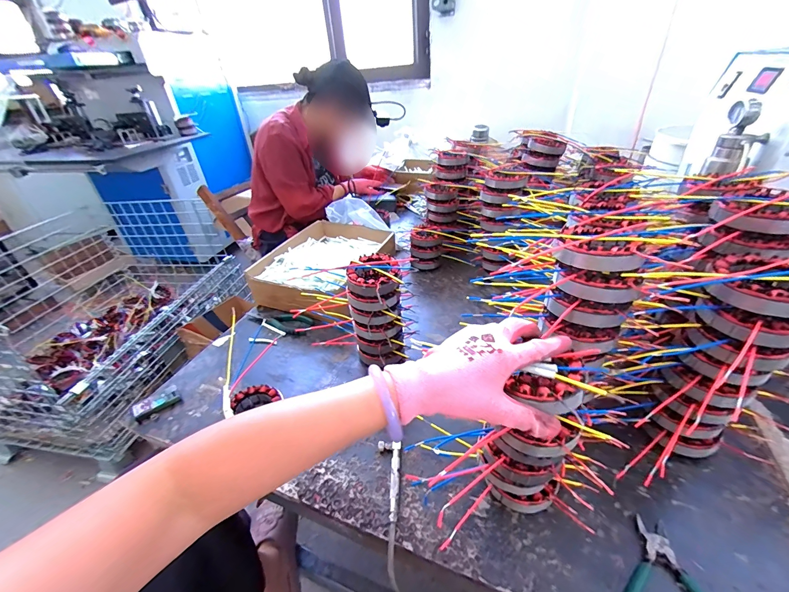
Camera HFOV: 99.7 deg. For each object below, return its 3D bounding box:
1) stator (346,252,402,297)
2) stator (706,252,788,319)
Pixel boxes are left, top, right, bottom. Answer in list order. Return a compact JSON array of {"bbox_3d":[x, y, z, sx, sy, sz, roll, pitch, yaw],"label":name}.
[{"bbox_3d":[-0.035,-0.028,0.526,0.091,0.041,0.091,-8,35,-4],"label":"stator"},{"bbox_3d":[0.372,-0.014,0.339,0.084,0.030,0.079,-4,35,3],"label":"stator"}]

